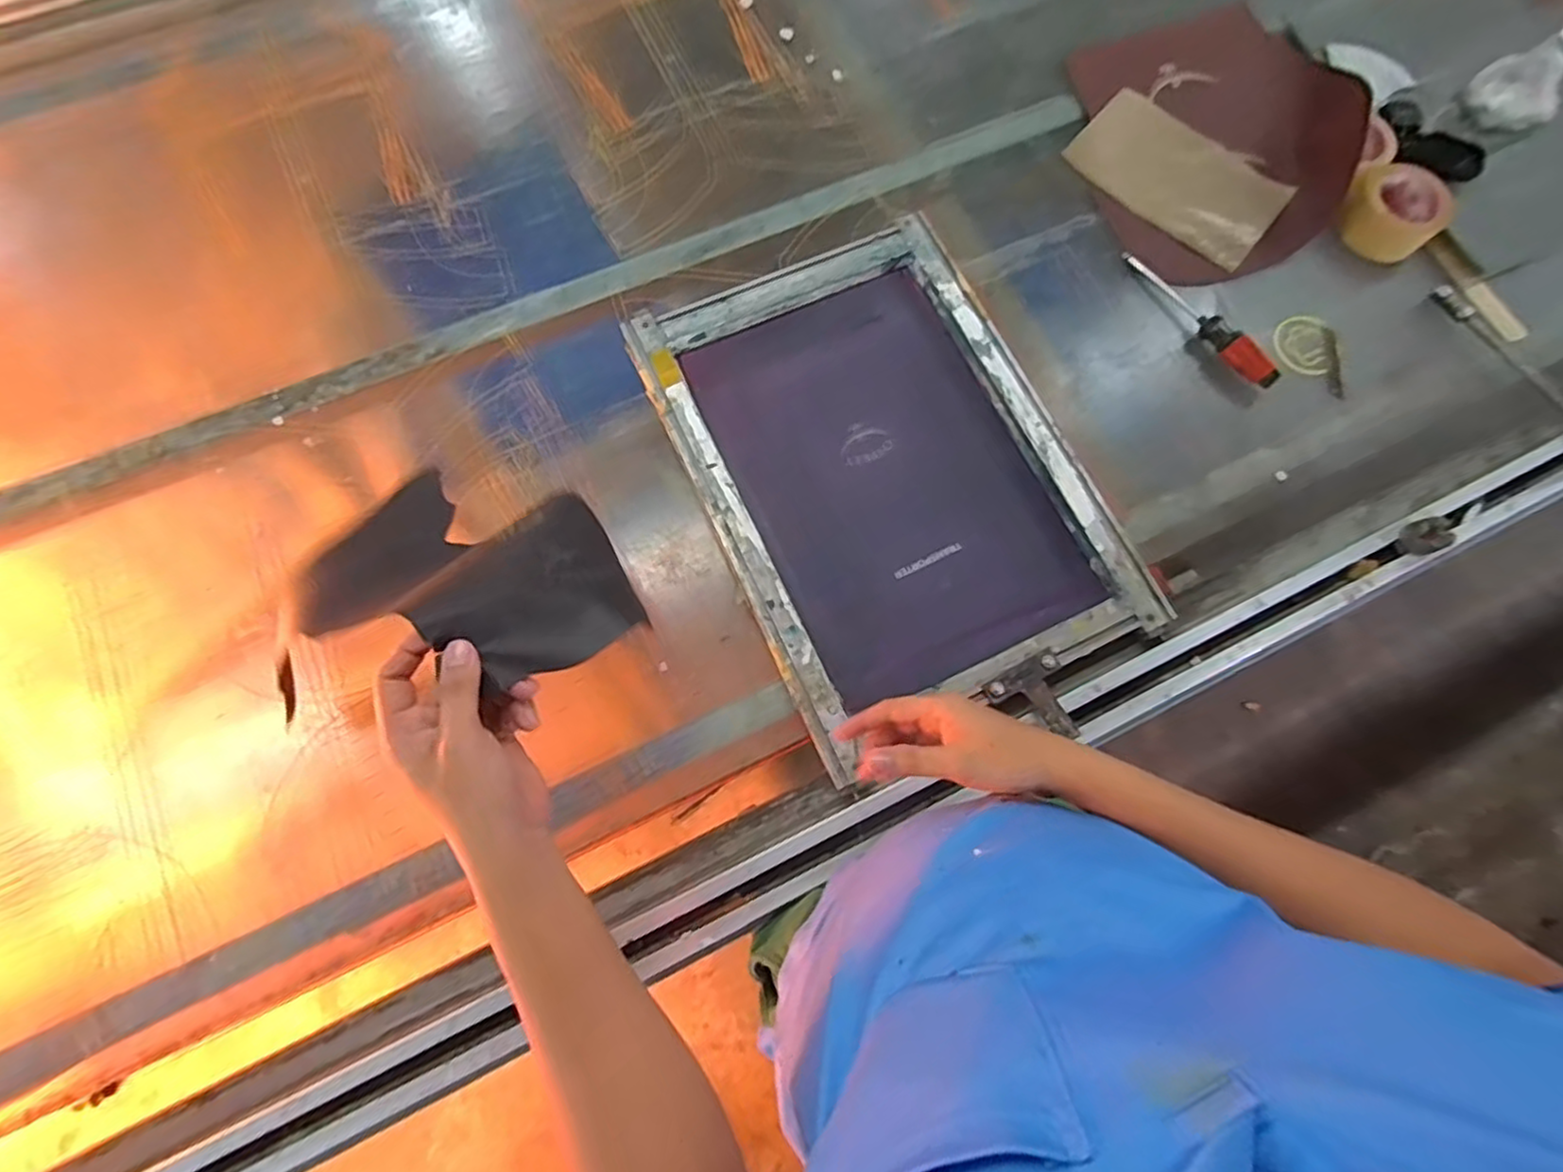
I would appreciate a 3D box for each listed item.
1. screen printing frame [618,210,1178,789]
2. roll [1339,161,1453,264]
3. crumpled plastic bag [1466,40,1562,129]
[{"bbox_3d":[0.113,-0.131,0.742,0.394,0.037,0.530,-25,80,-6],"label":"screen printing frame"},{"bbox_3d":[0.759,-0.465,0.834,0.120,0.054,0.120,0,78,-1],"label":"roll"},{"bbox_3d":[0.983,-0.665,0.899,0.117,0.051,0.083,10,77,1],"label":"crumpled plastic bag"}]

